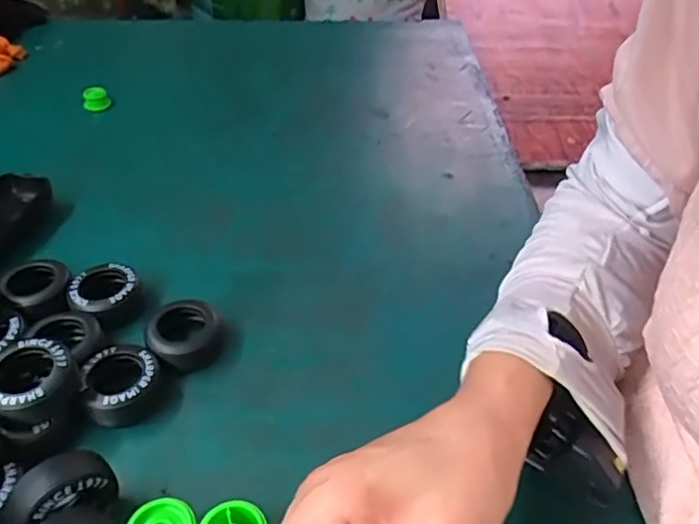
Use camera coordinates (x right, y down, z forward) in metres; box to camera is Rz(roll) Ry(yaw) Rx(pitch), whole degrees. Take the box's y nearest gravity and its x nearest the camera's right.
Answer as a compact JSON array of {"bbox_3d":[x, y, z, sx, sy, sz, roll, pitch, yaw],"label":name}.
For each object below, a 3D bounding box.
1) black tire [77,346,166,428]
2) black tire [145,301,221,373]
[{"bbox_3d":[-0.139,0.075,0.365,0.044,0.024,0.045,-16,44,-18],"label":"black tire"},{"bbox_3d":[-0.110,0.050,0.394,0.046,0.024,0.049,-6,42,-8],"label":"black tire"}]

